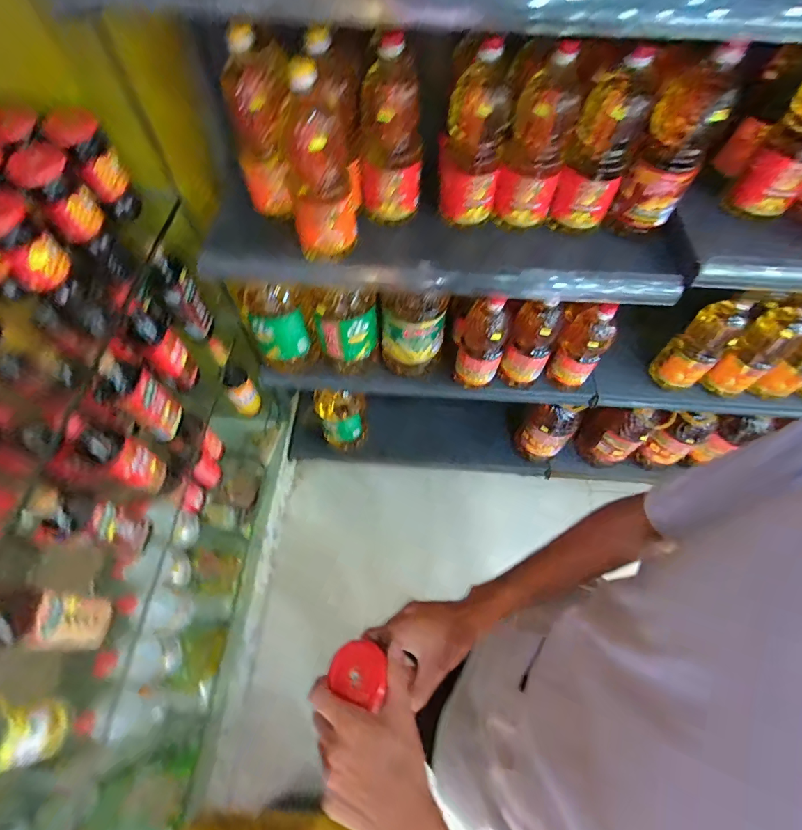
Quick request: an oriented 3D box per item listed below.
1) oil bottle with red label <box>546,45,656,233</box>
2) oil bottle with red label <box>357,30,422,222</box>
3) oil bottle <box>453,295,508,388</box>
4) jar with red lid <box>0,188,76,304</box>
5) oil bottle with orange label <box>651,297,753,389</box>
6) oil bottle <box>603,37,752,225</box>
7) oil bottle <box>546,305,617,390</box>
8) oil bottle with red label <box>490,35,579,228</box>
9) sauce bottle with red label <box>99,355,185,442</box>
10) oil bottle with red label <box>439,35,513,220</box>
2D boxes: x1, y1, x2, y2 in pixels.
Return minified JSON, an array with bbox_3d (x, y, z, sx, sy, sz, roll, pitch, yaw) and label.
[{"bbox_3d":[0.334,-0.443,0.693,0.105,0.244,0.089,19,63,10],"label":"oil bottle with red label"},{"bbox_3d":[-0.015,-0.464,0.710,0.108,0.247,0.083,-6,62,-3],"label":"oil bottle with red label"},{"bbox_3d":[0.197,-0.196,0.977,0.112,0.316,0.122,12,62,6],"label":"oil bottle"},{"bbox_3d":[-0.480,-0.212,0.527,0.079,0.113,0.067,40,68,19],"label":"jar with red lid"},{"bbox_3d":[0.689,-0.152,0.961,0.095,0.259,0.084,14,63,7],"label":"oil bottle with orange label"},{"bbox_3d":[0.438,-0.430,0.662,0.106,0.245,0.083,30,66,15],"label":"oil bottle"},{"bbox_3d":[0.418,-0.157,0.947,0.103,0.274,0.074,35,67,17],"label":"oil bottle"},{"bbox_3d":[0.228,-0.453,0.694,0.106,0.241,0.079,14,63,7],"label":"oil bottle with red label"},{"bbox_3d":[-0.470,-0.038,0.737,0.072,0.202,0.071,35,67,17],"label":"sauce bottle with red label"},{"bbox_3d":[0.124,-0.472,0.713,0.109,0.241,0.097,7,62,4],"label":"oil bottle with red label"}]

